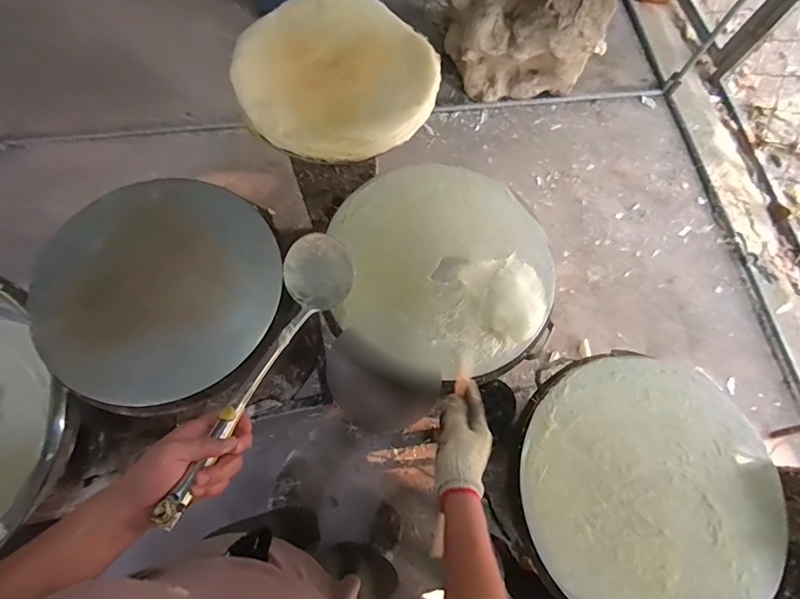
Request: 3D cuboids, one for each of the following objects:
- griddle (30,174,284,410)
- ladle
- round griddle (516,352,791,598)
[{"bbox_3d":[-0.401,-0.026,0.733,0.388,0.034,0.381,1,71,-2],"label":"griddle"},{"bbox_3d":[-0.157,0.061,0.483,0.091,0.058,0.349,23,53,6],"label":"ladle"},{"bbox_3d":[0.363,0.277,0.632,0.379,0.035,0.360,1,71,-2],"label":"round griddle"}]

